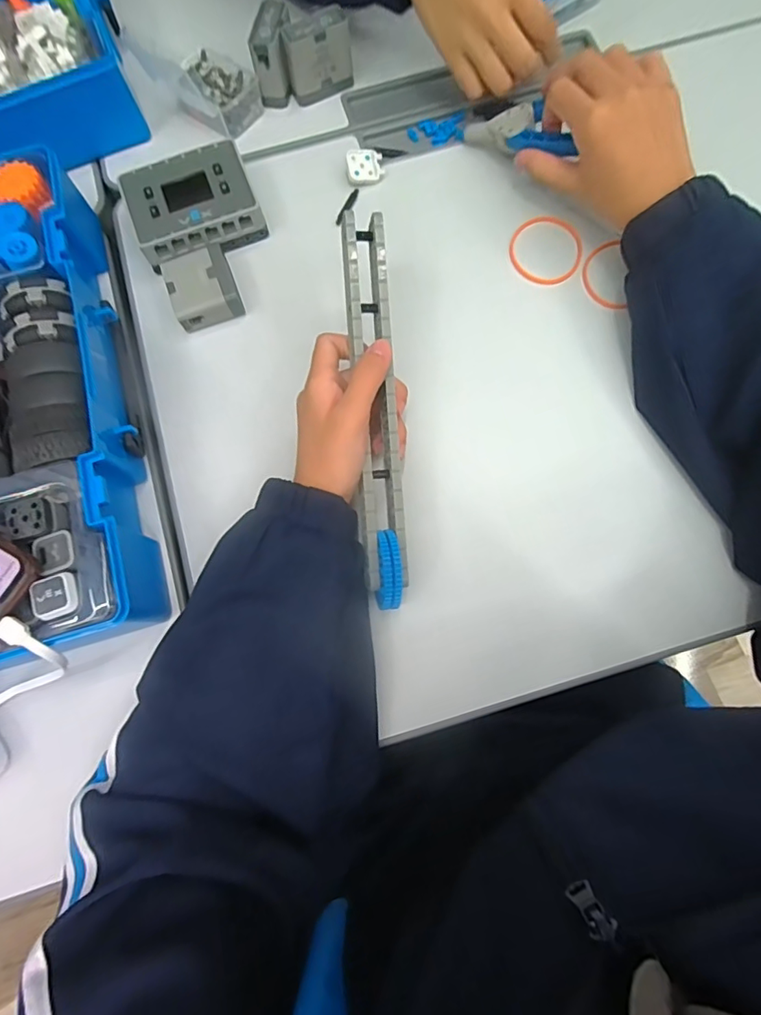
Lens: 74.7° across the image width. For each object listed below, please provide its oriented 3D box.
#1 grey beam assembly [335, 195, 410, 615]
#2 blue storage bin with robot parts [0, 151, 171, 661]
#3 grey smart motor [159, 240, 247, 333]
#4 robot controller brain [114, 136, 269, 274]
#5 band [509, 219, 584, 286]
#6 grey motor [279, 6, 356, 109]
[{"bbox_3d":[-0.003,-0.070,0.336,0.032,0.040,0.265,-5,86,1],"label":"grey beam assembly"},{"bbox_3d":[-0.310,-0.062,0.347,0.267,0.080,0.361,-11,76,-1],"label":"blue storage bin with robot parts"},{"bbox_3d":[-0.140,-0.172,0.398,0.051,0.025,0.059,-19,76,-3],"label":"grey smart motor"},{"bbox_3d":[-0.151,-0.244,0.410,0.097,0.034,0.078,-22,77,-3],"label":"robot controller brain"},{"bbox_3d":[0.135,-0.211,0.407,0.057,0.004,0.062,0,76,2],"label":"band"},{"bbox_3d":[-0.053,-0.389,0.432,0.055,0.052,0.027,-19,76,-3],"label":"grey motor"}]

